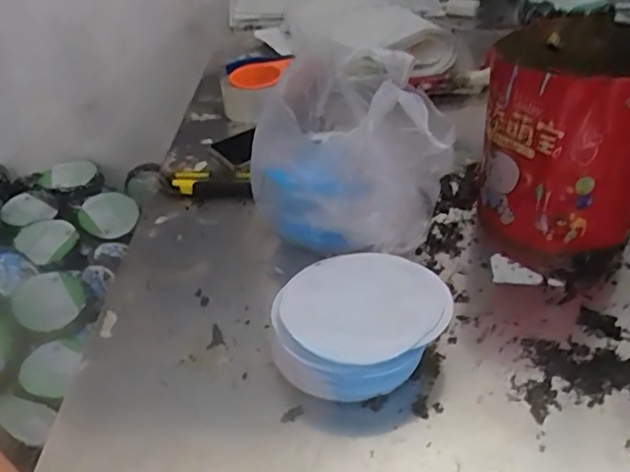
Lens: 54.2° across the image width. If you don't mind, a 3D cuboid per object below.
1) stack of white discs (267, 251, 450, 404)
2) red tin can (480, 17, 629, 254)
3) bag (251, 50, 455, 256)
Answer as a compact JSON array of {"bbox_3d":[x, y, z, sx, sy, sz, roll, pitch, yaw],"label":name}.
[{"bbox_3d":[0.037,0.070,0.517,0.133,0.055,0.142,22,41,31],"label":"stack of white discs"},{"bbox_3d":[0.252,-0.094,0.613,0.157,0.193,0.177,12,37,19],"label":"red tin can"},{"bbox_3d":[0.029,-0.084,0.623,0.176,0.183,0.185,-3,35,-1],"label":"bag"}]

